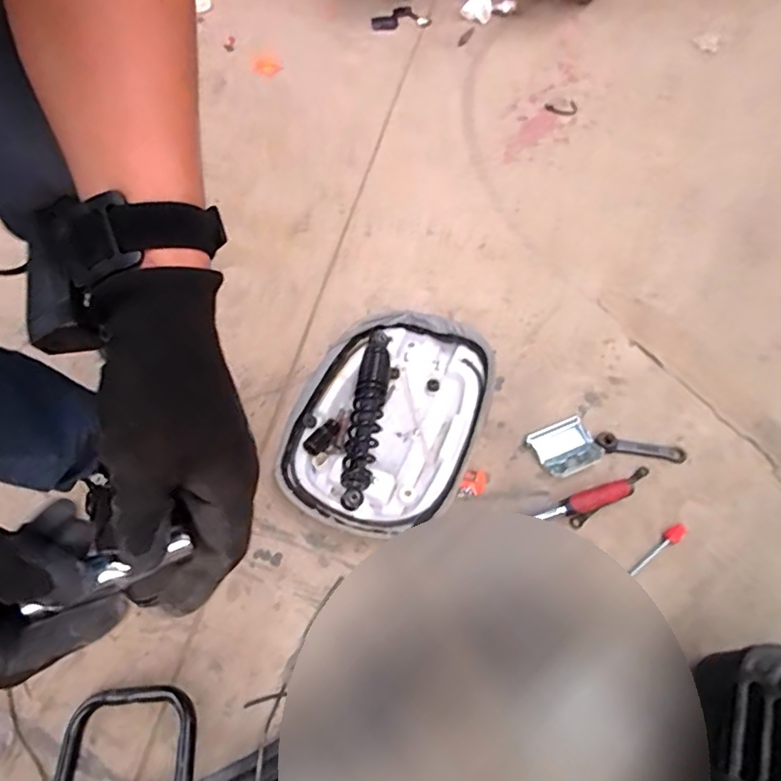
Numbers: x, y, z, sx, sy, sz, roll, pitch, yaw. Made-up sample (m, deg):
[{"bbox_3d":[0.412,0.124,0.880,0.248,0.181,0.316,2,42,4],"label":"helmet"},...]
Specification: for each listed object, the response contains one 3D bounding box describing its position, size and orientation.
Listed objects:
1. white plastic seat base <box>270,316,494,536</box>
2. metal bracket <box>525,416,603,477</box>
[{"bbox_3d":[-0.006,0.037,0.811,0.269,0.063,0.349,17,63,13],"label":"white plastic seat base"},{"bbox_3d":[0.252,0.083,0.792,0.084,0.015,0.074,-24,61,-9],"label":"metal bracket"}]

